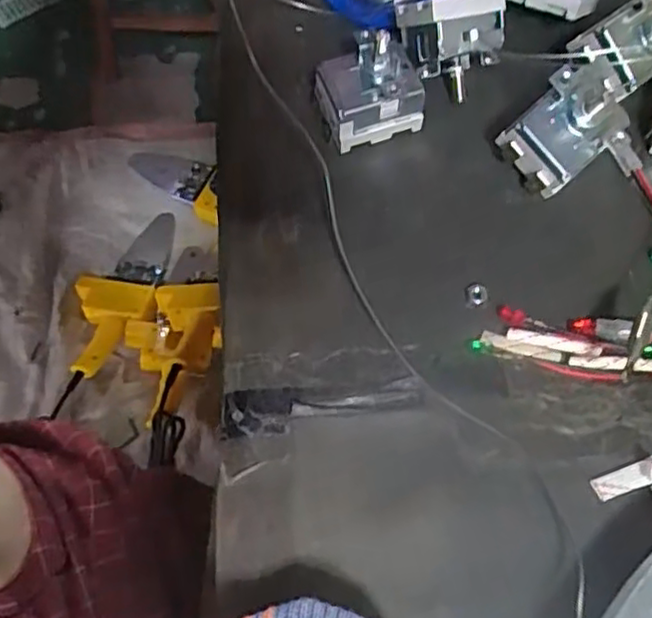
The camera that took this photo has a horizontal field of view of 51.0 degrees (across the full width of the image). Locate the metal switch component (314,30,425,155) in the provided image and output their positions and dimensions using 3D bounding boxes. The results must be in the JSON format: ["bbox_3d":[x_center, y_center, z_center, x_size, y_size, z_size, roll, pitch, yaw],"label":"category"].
[{"bbox_3d":[0.016,-0.088,0.271,0.039,0.042,0.029,-19,68,-7],"label":"metal switch component"}]

